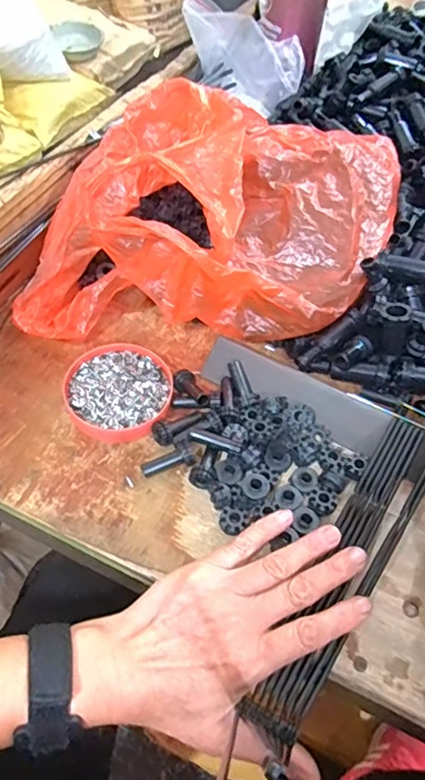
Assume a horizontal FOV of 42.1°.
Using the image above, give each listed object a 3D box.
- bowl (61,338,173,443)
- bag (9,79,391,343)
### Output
[{"bbox_3d":[-0.072,0.000,0.428,0.079,0.016,0.083,2,53,-3],"label":"bowl"},{"bbox_3d":[0.007,-0.142,0.459,0.320,0.123,0.184,-1,54,-5],"label":"bag"}]

